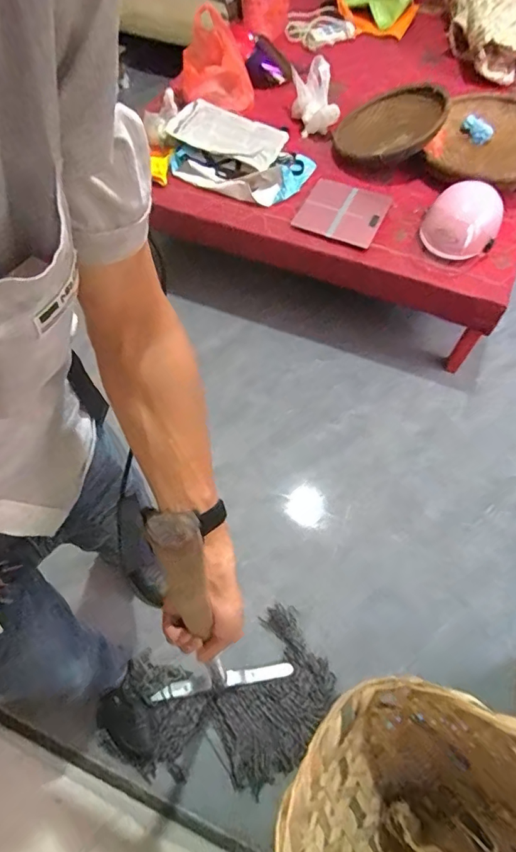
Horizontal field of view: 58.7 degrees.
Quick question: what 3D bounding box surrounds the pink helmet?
[{"bbox_3d":[0.641,-0.643,1.441,0.219,0.155,0.215,23,64,11],"label":"pink helmet"}]

